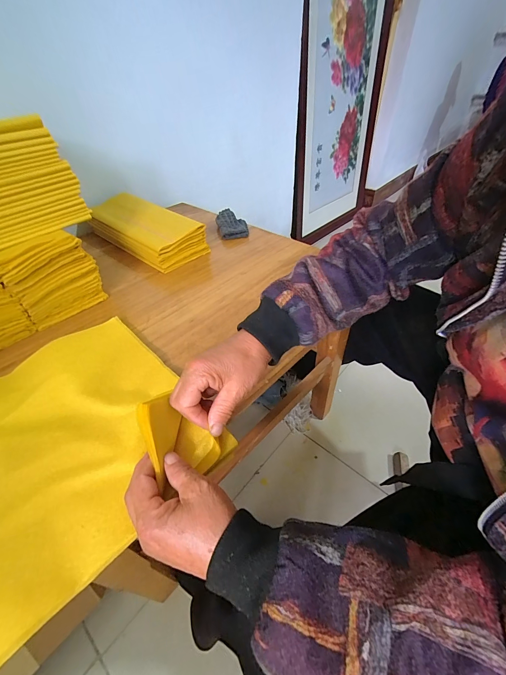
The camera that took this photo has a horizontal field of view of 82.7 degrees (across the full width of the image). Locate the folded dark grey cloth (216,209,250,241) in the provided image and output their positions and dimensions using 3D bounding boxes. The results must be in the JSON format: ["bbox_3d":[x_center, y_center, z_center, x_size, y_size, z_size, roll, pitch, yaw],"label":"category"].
[{"bbox_3d":[-0.052,-0.282,0.716,0.074,0.037,0.104,-9,43,-7],"label":"folded dark grey cloth"}]

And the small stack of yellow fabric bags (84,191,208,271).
[{"bbox_3d":[-0.243,-0.247,0.651,0.291,0.086,0.133,28,51,29],"label":"small stack of yellow fabric bags"}]

